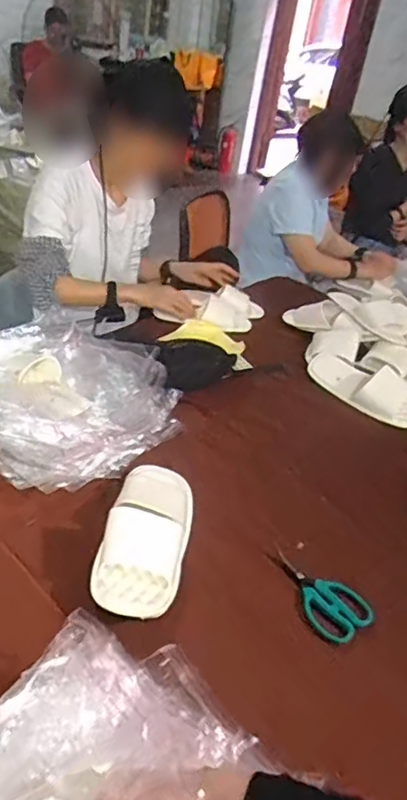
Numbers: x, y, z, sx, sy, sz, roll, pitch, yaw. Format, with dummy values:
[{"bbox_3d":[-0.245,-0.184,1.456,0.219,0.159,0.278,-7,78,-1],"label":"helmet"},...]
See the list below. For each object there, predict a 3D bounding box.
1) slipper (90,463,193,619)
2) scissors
[{"bbox_3d":[-0.072,0.174,0.789,0.110,0.061,0.266,13,35,2],"label":"slipper"},{"bbox_3d":[0.150,0.260,0.788,0.082,0.018,0.152,-20,45,-37],"label":"scissors"}]

